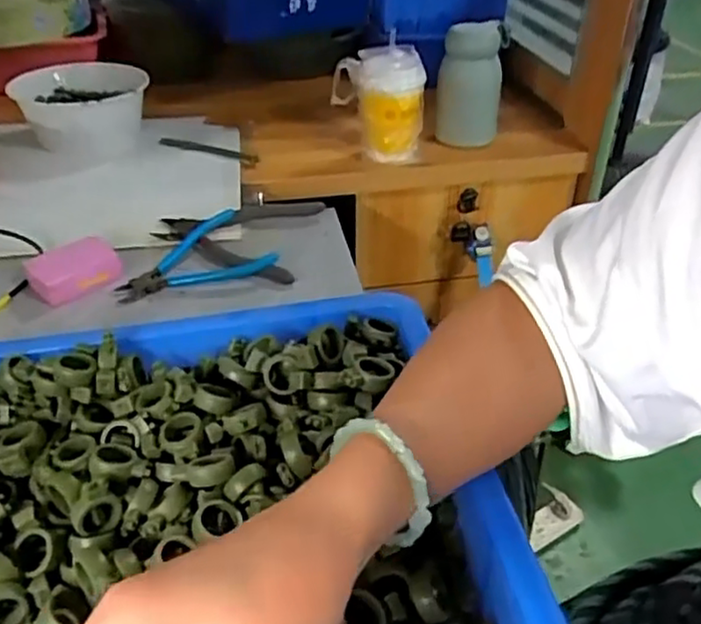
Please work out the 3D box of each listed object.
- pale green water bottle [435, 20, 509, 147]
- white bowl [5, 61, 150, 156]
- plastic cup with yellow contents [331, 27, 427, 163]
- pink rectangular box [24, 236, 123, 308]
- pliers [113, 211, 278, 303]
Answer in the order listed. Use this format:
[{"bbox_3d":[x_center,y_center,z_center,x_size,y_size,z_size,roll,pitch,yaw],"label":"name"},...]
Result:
[{"bbox_3d":[0.153,-0.283,0.865,0.078,0.158,0.076,7,37,9],"label":"pale green water bottle"},{"bbox_3d":[-0.351,-0.265,0.894,0.164,0.077,0.167,-5,36,-7],"label":"white bowl"},{"bbox_3d":[0.032,-0.251,0.829,0.103,0.131,0.072,-8,37,-11],"label":"plastic cup with yellow contents"},{"bbox_3d":[-0.260,-0.040,0.642,0.082,0.029,0.063,-22,41,-26],"label":"pink rectangular box"},{"bbox_3d":[-0.158,-0.059,0.674,0.149,0.024,0.104,-11,37,-15],"label":"pliers"}]

